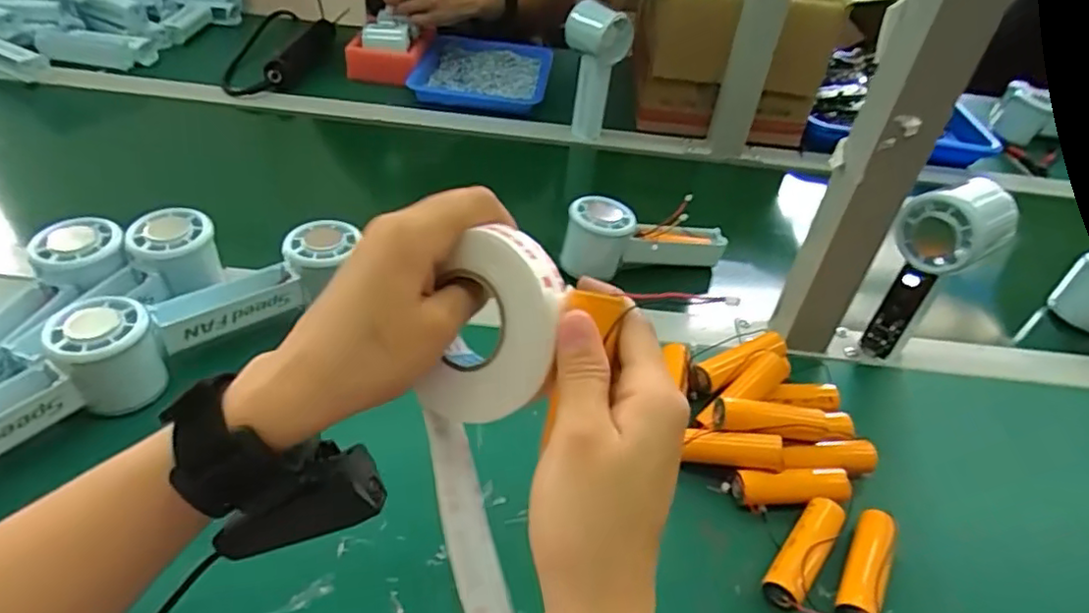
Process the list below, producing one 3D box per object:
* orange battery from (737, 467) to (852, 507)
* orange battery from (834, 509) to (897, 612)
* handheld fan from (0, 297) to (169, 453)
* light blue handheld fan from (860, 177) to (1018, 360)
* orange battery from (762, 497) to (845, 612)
[{"bbox_3d":[0.160,0.119,0.405,0.069,0.022,0.023,1,41,-8],"label":"orange battery"},{"bbox_3d":[0.187,0.155,0.372,0.021,0.020,0.078,26,44,20],"label":"orange battery"},{"bbox_3d":[-0.311,0.053,0.385,0.049,0.060,0.144,33,46,26],"label":"handheld fan"},{"bbox_3d":[0.295,-0.023,0.490,0.065,0.146,0.061,-28,52,-35],"label":"light blue handheld fan"},{"bbox_3d":[0.153,0.146,0.375,0.022,0.024,0.073,32,46,26],"label":"orange battery"}]

